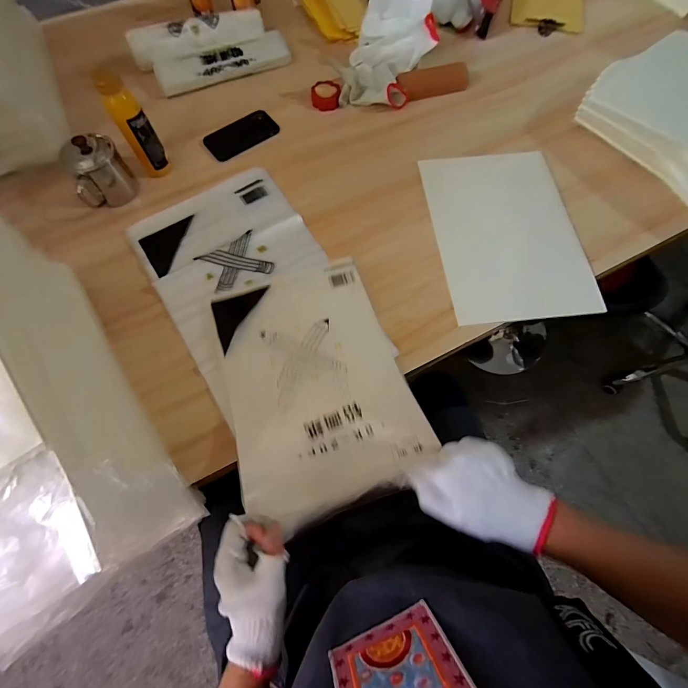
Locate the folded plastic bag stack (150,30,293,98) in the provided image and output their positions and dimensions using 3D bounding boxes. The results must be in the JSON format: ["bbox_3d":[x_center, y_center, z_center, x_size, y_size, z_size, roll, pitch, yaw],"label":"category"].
[{"bbox_3d":[-0.259,-0.608,0.764,0.283,0.030,0.076,-23,71,-9],"label":"folded plastic bag stack"}]

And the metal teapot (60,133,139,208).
[{"bbox_3d":[-0.452,-0.318,0.642,0.101,0.105,0.089,-39,75,-14],"label":"metal teapot"}]

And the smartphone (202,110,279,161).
[{"bbox_3d":[-0.216,-0.441,0.739,0.145,0.015,0.082,-32,73,-12],"label":"smartphone"}]

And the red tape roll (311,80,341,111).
[{"bbox_3d":[-0.039,-0.542,0.764,0.061,0.026,0.055,-11,70,-5],"label":"red tape roll"}]

